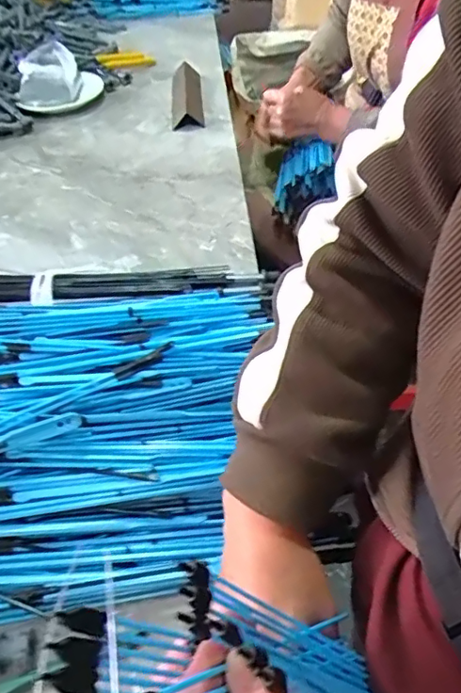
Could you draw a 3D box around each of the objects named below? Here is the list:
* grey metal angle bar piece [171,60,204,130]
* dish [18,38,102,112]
[{"bbox_3d":[-0.073,-0.422,0.915,0.050,0.028,0.235,-4,45,-2],"label":"grey metal angle bar piece"},{"bbox_3d":[-0.285,-0.454,0.935,0.132,0.064,0.161,-6,45,-3],"label":"dish"}]

